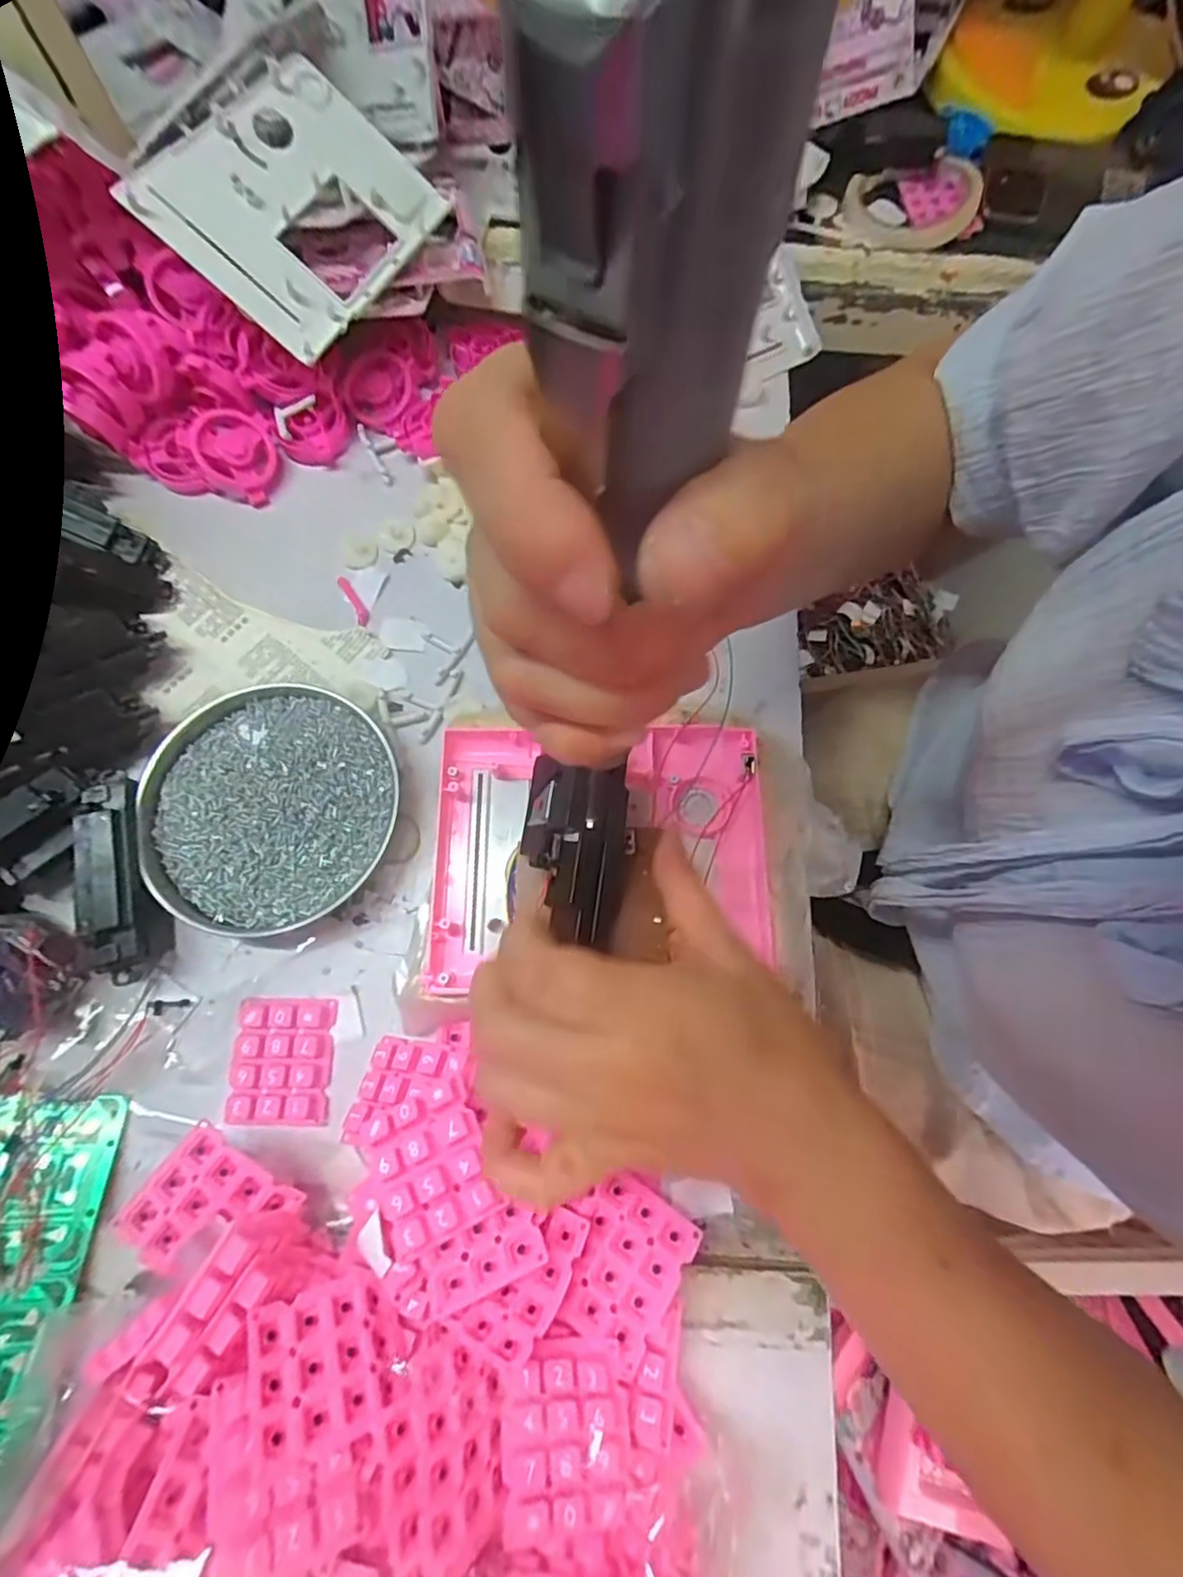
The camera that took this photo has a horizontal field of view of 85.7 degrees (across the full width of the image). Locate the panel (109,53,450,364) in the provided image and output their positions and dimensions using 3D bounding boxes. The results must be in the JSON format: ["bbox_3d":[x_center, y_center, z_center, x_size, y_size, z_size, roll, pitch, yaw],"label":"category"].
[{"bbox_3d":[-0.171,-0.337,0.366,0.122,0.011,0.139,33,80,-19],"label":"panel"}]

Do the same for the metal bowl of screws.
[{"bbox_3d":[-0.176,0.010,0.350,0.129,0.022,0.133,7,74,1],"label":"metal bowl of screws"}]

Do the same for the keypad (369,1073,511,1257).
[{"bbox_3d":[-0.070,0.164,0.275,0.049,0.013,0.056,-27,76,-9],"label":"keypad"}]

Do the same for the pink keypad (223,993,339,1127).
[{"bbox_3d":[-0.157,0.137,0.322,0.047,0.005,0.058,0,74,-1],"label":"pink keypad"}]

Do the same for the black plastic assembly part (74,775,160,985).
[{"bbox_3d":[-0.241,0.046,0.326,0.025,0.037,0.100,-13,74,-5],"label":"black plastic assembly part"}]

